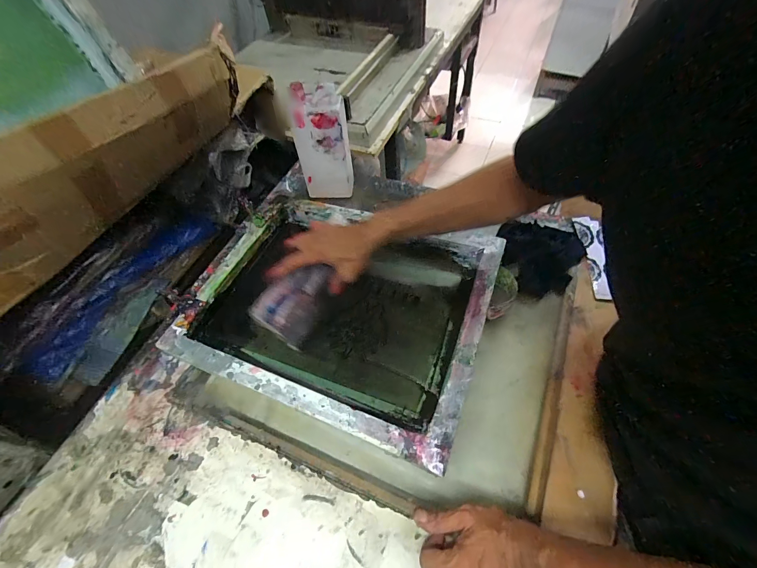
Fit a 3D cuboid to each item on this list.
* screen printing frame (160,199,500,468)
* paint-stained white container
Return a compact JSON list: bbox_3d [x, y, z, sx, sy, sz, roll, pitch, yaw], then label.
[{"bbox_3d":[-0.070,0.023,0.543,0.464,0.066,0.369,16,59,17],"label":"screen printing frame"},{"bbox_3d":[-0.103,-0.261,0.644,0.100,0.208,0.042,0,56,4],"label":"paint-stained white container"}]

